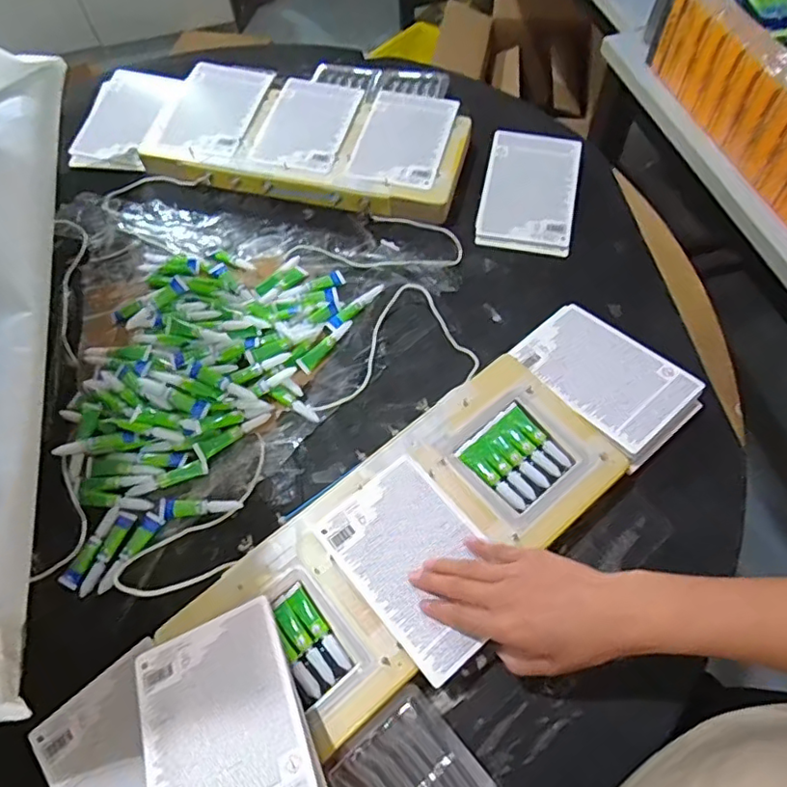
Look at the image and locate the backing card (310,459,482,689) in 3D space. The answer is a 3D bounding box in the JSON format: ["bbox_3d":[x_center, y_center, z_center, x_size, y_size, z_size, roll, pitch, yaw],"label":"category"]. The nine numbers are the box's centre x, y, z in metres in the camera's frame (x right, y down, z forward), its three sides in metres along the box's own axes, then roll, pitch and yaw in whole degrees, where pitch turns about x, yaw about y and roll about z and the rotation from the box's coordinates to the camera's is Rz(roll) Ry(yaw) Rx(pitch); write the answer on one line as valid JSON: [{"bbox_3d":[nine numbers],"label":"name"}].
[{"bbox_3d":[0.023,0.146,0.509,0.114,0.006,0.168,-35,67,-18],"label":"backing card"}]

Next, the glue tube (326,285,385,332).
[{"bbox_3d":[-0.046,-0.103,0.680,0.082,0.008,0.016,-41,67,-18],"label":"glue tube"}]

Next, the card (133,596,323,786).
[{"bbox_3d":[-0.127,0.244,0.427,0.116,0.009,0.165,-26,45,-8],"label":"card"}]

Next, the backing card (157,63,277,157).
[{"bbox_3d":[-0.250,-0.401,0.812,0.125,0.008,0.178,6,63,10],"label":"backing card"}]

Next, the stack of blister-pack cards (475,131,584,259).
[{"bbox_3d":[0.178,-0.265,0.753,0.118,0.010,0.178,10,73,9],"label":"stack of blister-pack cards"}]

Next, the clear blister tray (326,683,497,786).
[{"bbox_3d":[0.012,0.308,0.457,0.102,0.019,0.105,-37,66,-17],"label":"clear blister tray"}]

